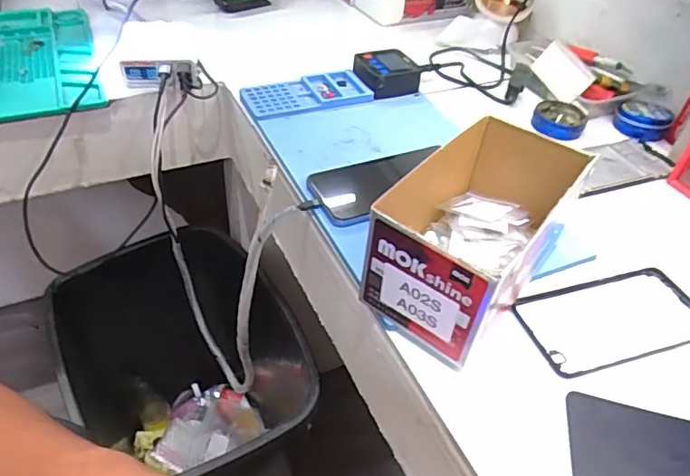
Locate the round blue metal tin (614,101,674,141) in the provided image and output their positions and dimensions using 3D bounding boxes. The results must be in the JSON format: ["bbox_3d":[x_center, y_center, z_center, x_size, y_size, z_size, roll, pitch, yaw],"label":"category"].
[{"bbox_3d":[0.372,-0.147,0.645,0.062,0.032,0.066,3,44,-3],"label":"round blue metal tin"}]

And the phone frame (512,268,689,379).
[{"bbox_3d":[0.221,0.065,0.421,0.163,0.006,0.076,-10,46,-16],"label":"phone frame"}]

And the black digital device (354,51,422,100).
[{"bbox_3d":[0.054,-0.208,0.659,0.077,0.039,0.068,-14,47,-19],"label":"black digital device"}]

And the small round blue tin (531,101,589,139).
[{"bbox_3d":[0.267,-0.148,0.641,0.062,0.023,0.064,3,44,-3],"label":"small round blue tin"}]

